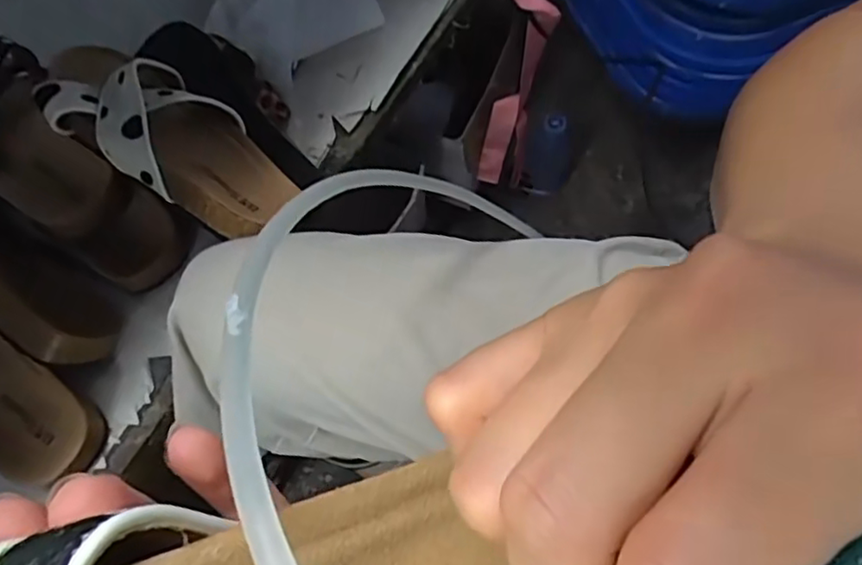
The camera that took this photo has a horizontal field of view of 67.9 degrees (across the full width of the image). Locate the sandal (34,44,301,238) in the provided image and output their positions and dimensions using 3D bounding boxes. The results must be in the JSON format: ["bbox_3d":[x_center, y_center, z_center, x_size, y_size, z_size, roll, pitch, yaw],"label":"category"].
[{"bbox_3d":[-0.194,-0.102,0.466,0.223,0.063,0.100,41,45,6],"label":"sandal"}]

